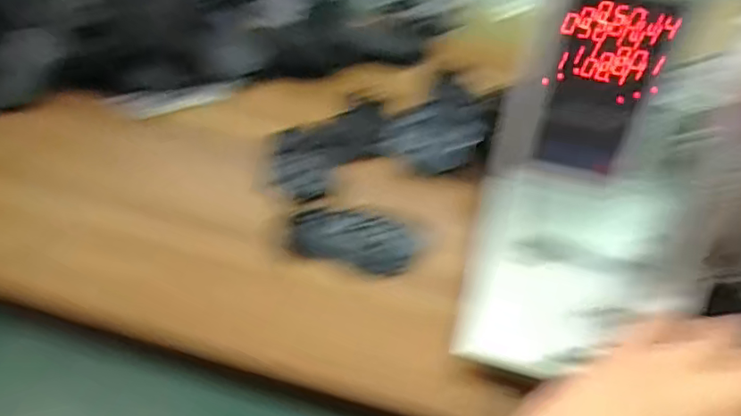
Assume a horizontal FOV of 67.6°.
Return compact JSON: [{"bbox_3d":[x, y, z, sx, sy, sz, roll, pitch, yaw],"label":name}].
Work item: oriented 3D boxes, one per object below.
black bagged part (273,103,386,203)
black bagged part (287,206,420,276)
[{"bbox_3d":[-0.043,-0.064,0.547,0.082,0.015,0.171,25,45,22],"label":"black bagged part"},{"bbox_3d":[-0.012,0.022,0.451,0.099,0.017,0.067,6,41,1],"label":"black bagged part"}]

